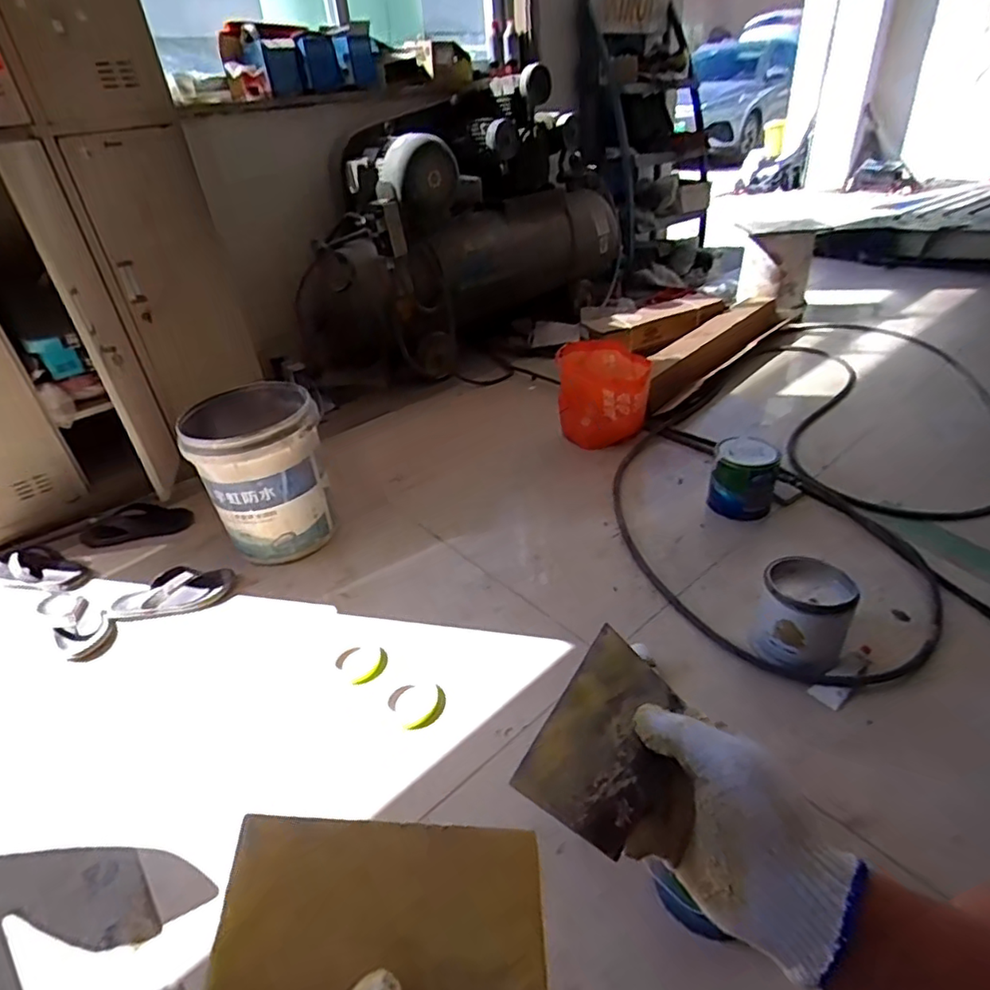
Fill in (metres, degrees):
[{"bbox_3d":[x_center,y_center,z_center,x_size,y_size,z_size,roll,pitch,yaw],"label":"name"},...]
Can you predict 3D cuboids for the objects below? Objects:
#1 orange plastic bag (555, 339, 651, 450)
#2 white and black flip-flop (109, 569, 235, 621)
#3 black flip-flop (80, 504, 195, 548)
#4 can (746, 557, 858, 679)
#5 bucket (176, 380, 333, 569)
[{"bbox_3d":[0.329,-0.300,1.821,0.263,0.283,0.159,0,35,8],"label":"orange plastic bag"},{"bbox_3d":[-0.761,0.230,1.395,0.280,0.062,0.095,-12,35,-9],"label":"white and black flip-flop"},{"bbox_3d":[-0.989,0.074,1.645,0.283,0.051,0.099,-14,35,-11],"label":"black flip-flop"},{"bbox_3d":[0.589,0.231,1.141,0.155,0.160,0.164,15,40,27],"label":"can"},{"bbox_3d":[-0.575,-0.056,1.509,0.294,0.367,0.322,-21,37,-21],"label":"bucket"}]

